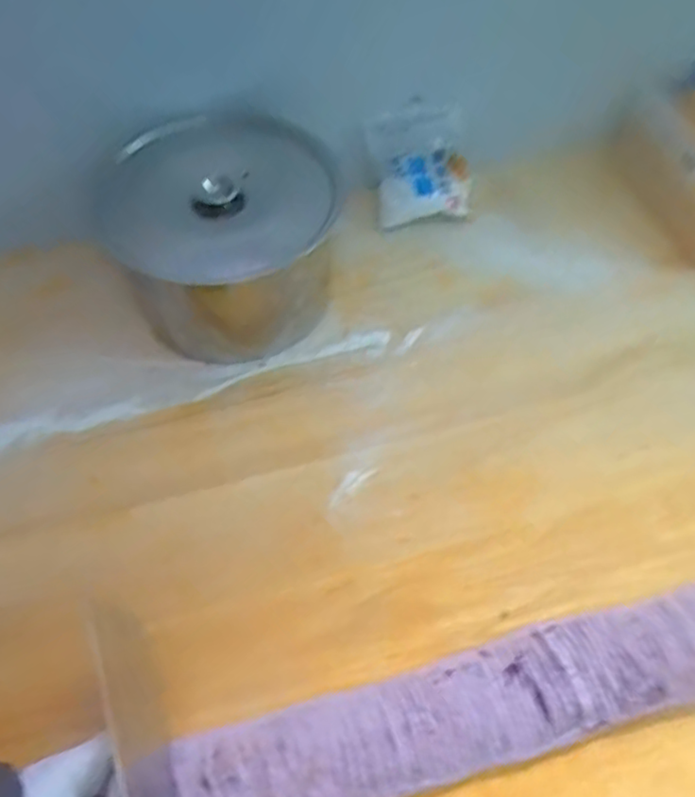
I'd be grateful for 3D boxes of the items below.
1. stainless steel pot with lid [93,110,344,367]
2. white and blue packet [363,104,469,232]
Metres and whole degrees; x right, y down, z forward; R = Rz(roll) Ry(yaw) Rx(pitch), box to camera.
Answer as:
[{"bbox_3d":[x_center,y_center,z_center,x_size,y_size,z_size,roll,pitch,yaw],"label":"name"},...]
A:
[{"bbox_3d":[-0.111,-0.148,0.647,0.205,0.167,0.184,-35,64,-20],"label":"stainless steel pot with lid"},{"bbox_3d":[0.080,-0.258,0.751,0.102,0.117,0.029,-12,19,-4],"label":"white and blue packet"}]

